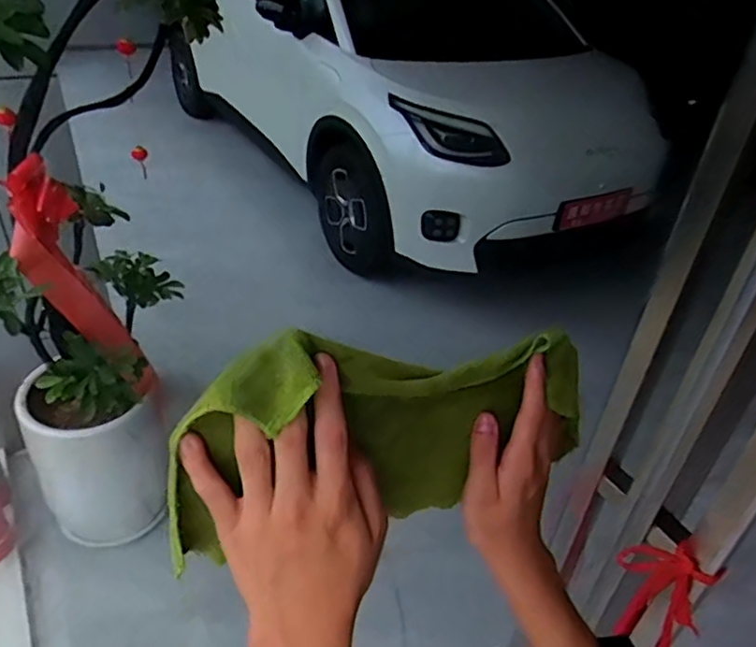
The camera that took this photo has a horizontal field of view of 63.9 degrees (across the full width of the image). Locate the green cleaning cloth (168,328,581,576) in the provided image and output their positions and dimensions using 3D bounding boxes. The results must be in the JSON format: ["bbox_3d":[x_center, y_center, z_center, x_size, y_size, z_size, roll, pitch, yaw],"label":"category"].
[{"bbox_3d":[0.025,0.076,0.389,0.302,0.163,0.041,6,30,-39],"label":"green cleaning cloth"}]

